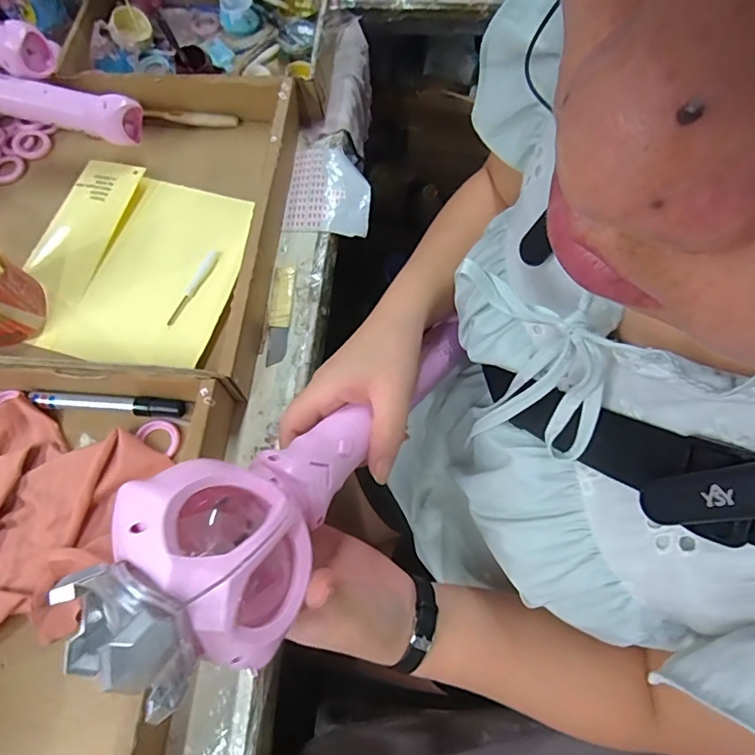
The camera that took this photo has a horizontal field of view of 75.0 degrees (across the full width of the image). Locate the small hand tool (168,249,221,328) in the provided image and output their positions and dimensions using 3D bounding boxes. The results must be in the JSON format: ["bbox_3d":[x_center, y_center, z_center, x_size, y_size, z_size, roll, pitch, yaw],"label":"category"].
[{"bbox_3d":[-0.174,-0.086,0.469,0.012,0.009,0.086,22,69,8],"label":"small hand tool"}]

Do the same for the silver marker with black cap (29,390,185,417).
[{"bbox_3d":[-0.230,0.021,0.418,0.131,0.012,0.016,4,68,1],"label":"silver marker with black cap"}]

